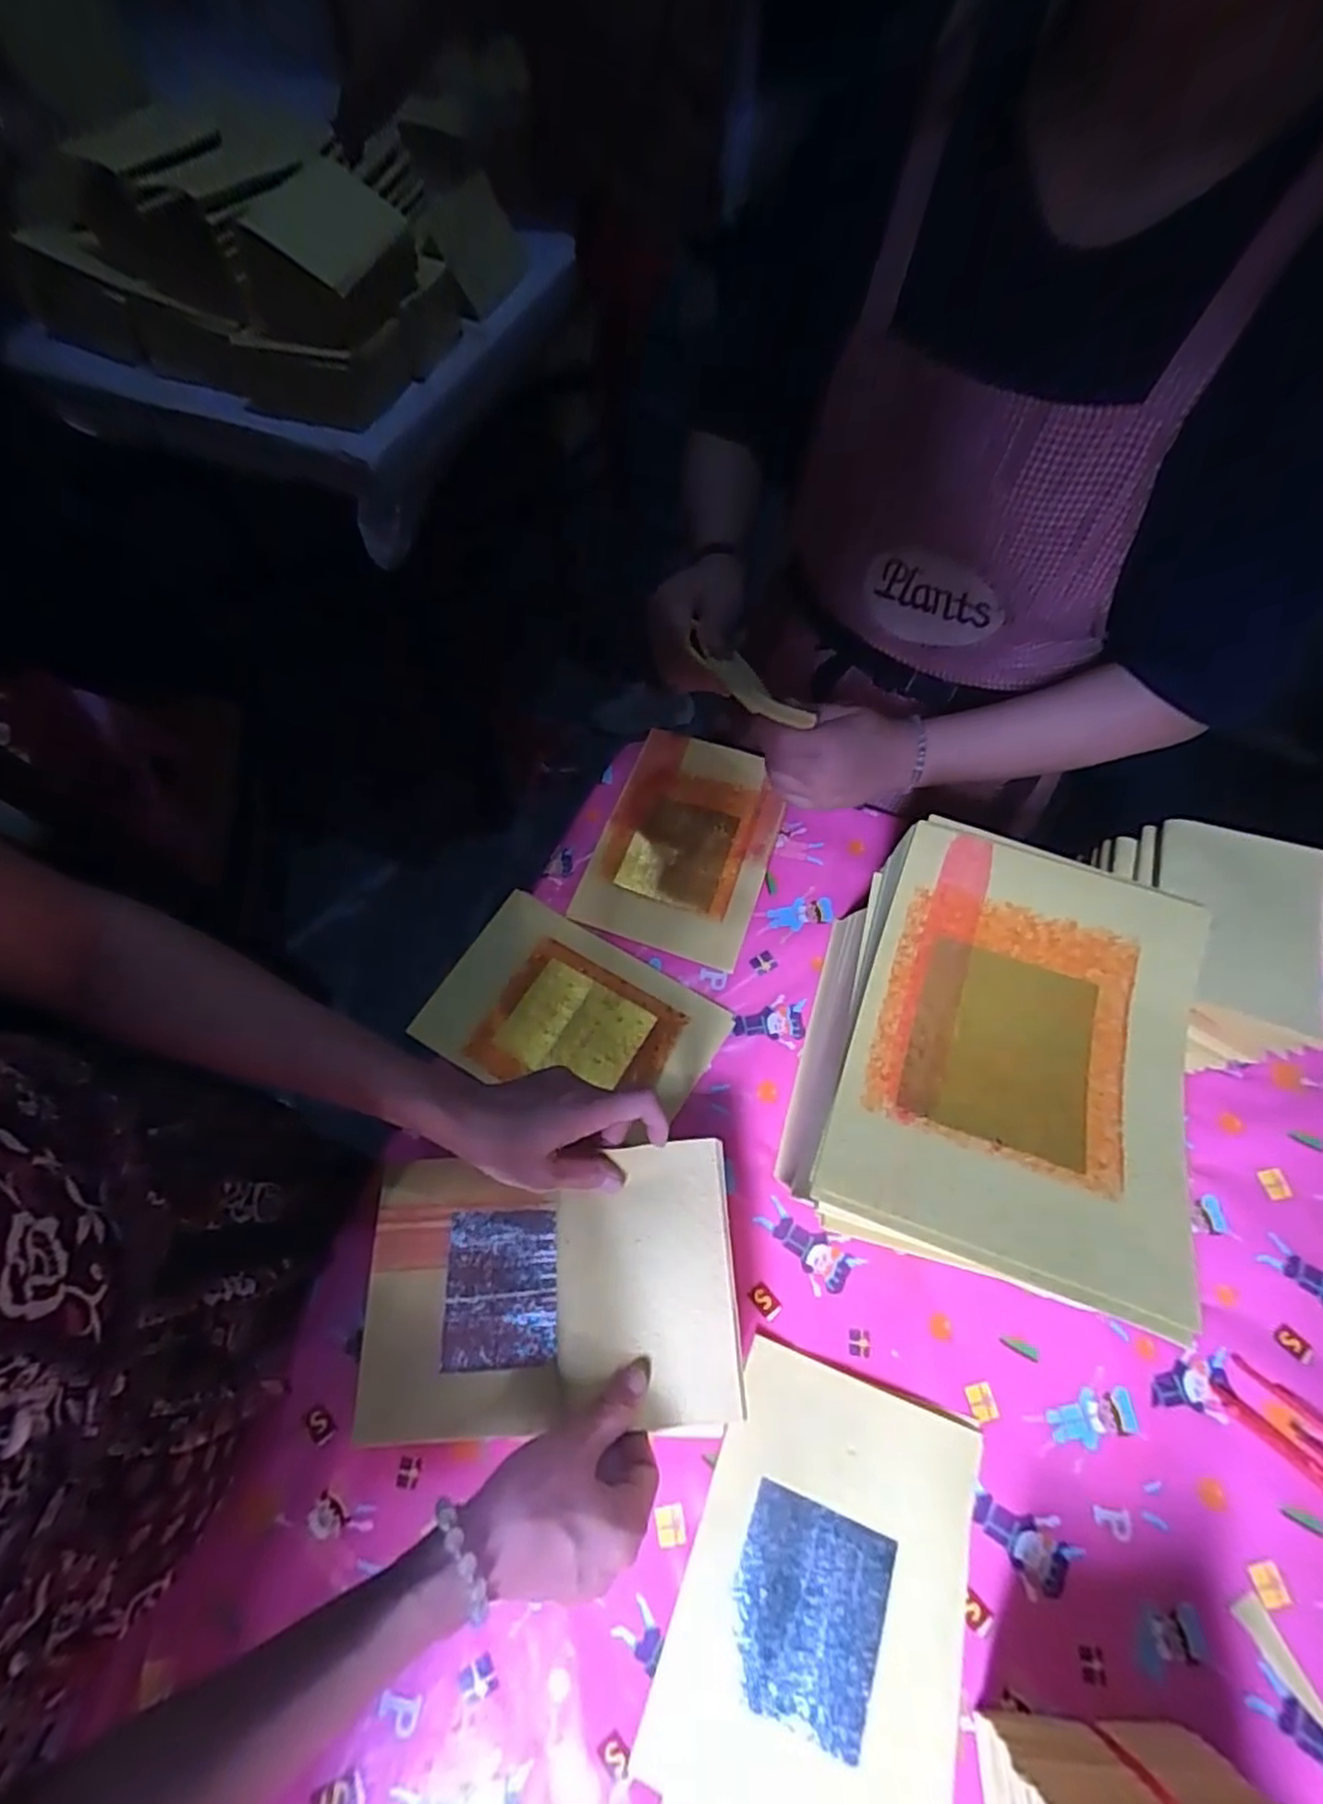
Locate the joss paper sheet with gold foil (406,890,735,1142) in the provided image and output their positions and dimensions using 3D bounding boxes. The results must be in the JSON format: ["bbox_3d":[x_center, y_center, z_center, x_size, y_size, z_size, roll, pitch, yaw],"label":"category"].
[{"bbox_3d":[-0.076,0.101,0.601,0.229,0.010,0.154,29,68,15],"label":"joss paper sheet with gold foil"}]

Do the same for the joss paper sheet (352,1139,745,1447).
[{"bbox_3d":[-0.070,0.245,0.457,0.231,0.018,0.157,-4,60,-1],"label":"joss paper sheet"}]

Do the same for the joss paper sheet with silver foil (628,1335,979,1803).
[{"bbox_3d":[0.101,0.422,0.436,0.167,0.011,0.229,15,66,11],"label":"joss paper sheet with silver foil"}]

